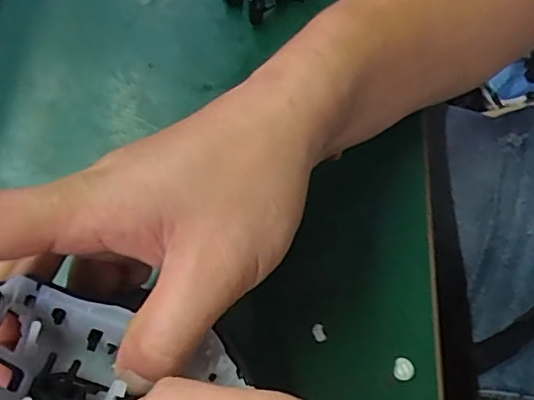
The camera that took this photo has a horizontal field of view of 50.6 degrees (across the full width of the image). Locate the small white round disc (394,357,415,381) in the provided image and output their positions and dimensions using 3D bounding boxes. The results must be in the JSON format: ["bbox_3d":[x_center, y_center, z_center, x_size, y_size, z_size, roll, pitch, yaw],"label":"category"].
[{"bbox_3d":[0.067,0.082,0.275,0.009,0.004,0.011,14,65,6],"label":"small white round disc"}]

